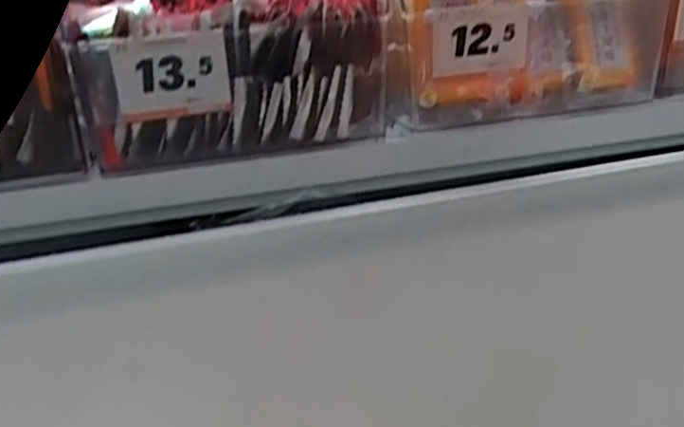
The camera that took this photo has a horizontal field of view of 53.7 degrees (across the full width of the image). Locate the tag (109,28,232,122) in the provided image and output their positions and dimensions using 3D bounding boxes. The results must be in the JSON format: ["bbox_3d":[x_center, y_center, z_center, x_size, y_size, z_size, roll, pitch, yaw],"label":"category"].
[{"bbox_3d":[-0.127,-0.103,0.506,0.083,0.060,0.007,-9,28,-13],"label":"tag"}]

